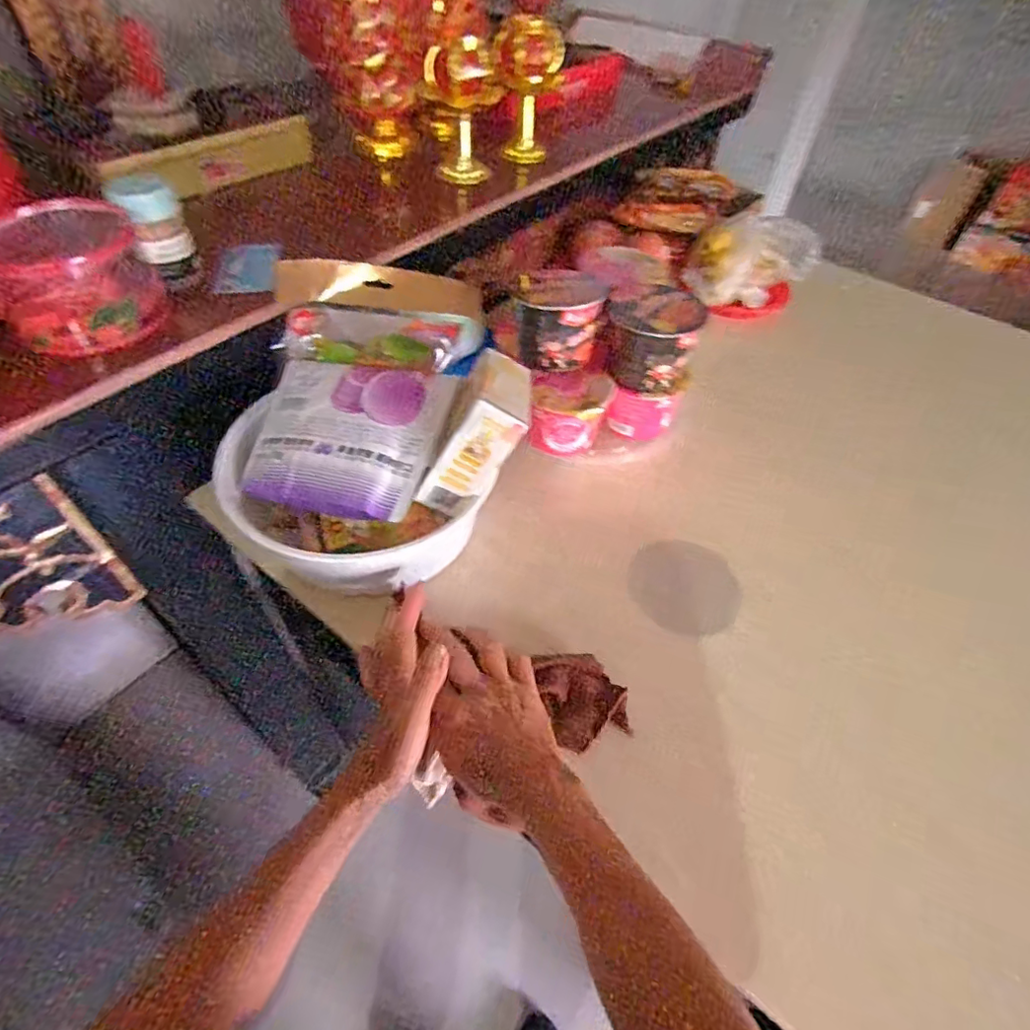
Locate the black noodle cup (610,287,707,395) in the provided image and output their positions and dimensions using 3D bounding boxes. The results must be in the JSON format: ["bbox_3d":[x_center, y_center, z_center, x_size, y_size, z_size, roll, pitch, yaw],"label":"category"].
[{"bbox_3d":[0.147,-0.185,0.595,0.086,0.079,0.096,23,53,14],"label":"black noodle cup"}]

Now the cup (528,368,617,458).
[{"bbox_3d":[0.060,-0.115,0.612,0.089,0.071,0.085,2,51,-2],"label":"cup"}]

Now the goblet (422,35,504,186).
[{"bbox_3d":[-0.060,-0.482,0.681,0.083,0.140,0.073,3,51,-1],"label":"goblet"}]

